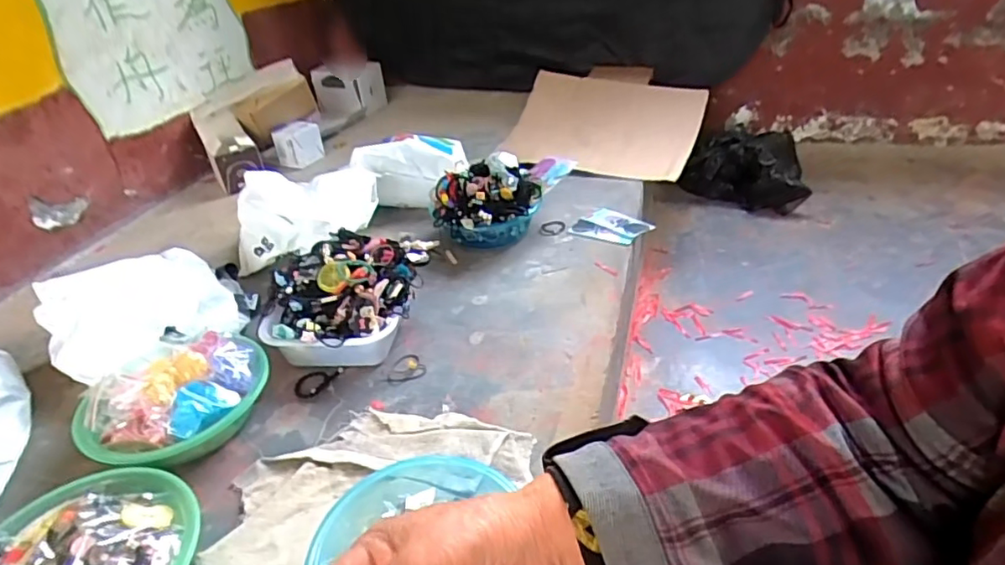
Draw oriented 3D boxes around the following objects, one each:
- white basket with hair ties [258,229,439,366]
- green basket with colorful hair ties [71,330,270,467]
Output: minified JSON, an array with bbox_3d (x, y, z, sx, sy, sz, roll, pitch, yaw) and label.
[{"bbox_3d":[-0.252,0.026,0.960,0.226,0.133,0.251,3,34,14],"label":"white basket with hair ties"},{"bbox_3d":[-0.453,0.151,0.823,0.239,0.117,0.250,-29,40,-32],"label":"green basket with colorful hair ties"}]

